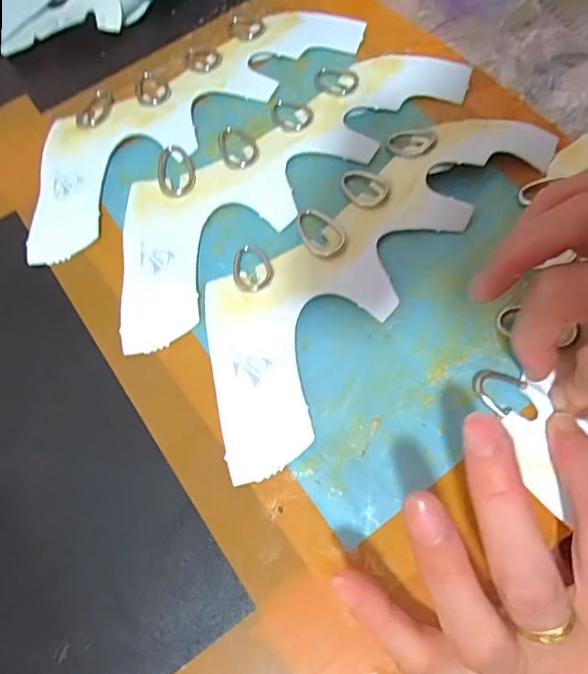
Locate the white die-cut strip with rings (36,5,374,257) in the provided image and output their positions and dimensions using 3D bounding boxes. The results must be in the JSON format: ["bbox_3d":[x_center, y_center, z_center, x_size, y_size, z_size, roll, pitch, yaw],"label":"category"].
[{"bbox_3d":[-0.070,-0.138,0.307,0.226,0.014,0.082,-39,69,-10],"label":"white die-cut strip with rings"}]

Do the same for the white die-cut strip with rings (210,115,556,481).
[{"bbox_3d":[0.032,-0.041,0.255,0.083,0.014,0.222,41,77,20],"label":"white die-cut strip with rings"}]

